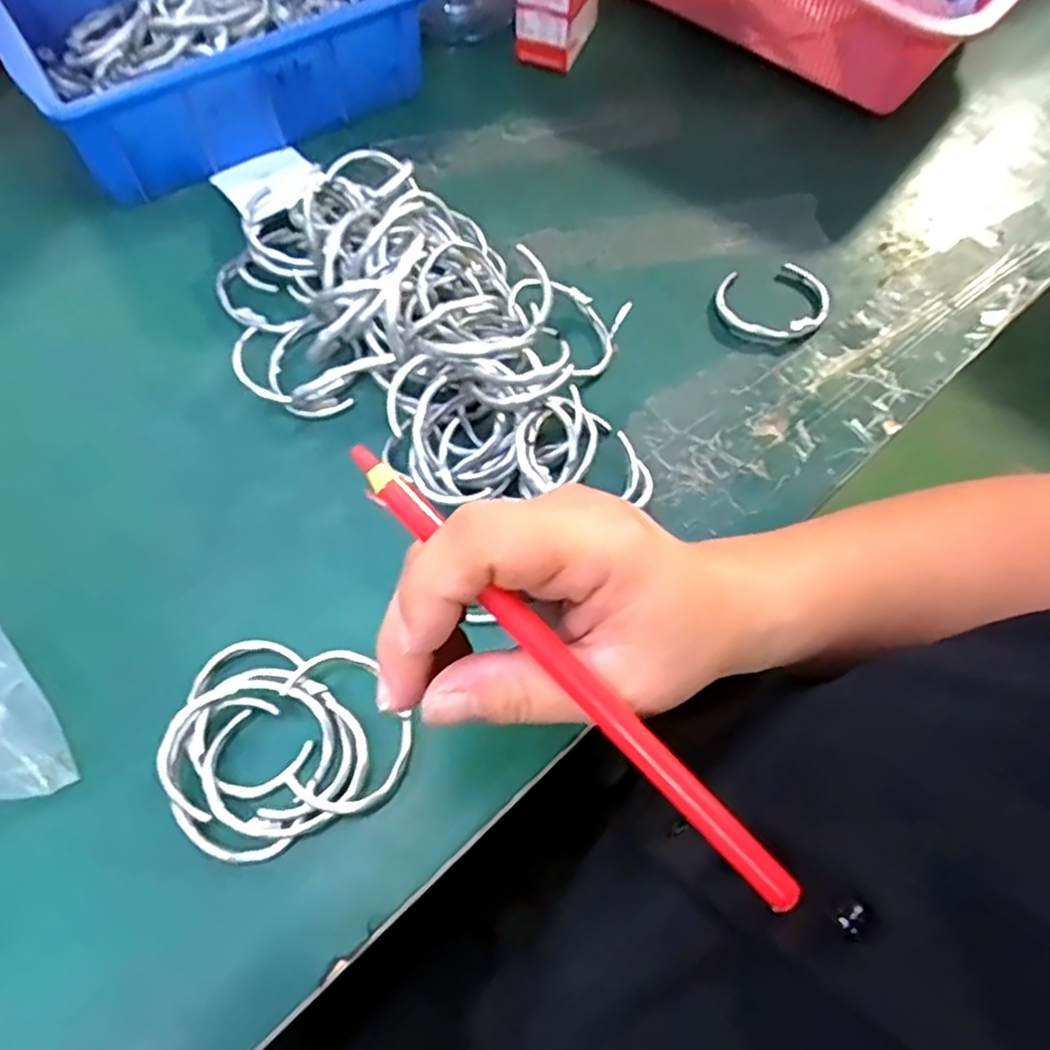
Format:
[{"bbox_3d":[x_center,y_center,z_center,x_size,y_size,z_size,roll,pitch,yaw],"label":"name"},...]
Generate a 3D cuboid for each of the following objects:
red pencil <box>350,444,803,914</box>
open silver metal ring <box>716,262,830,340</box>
[{"bbox_3d":[0.012,0.039,0.196,0.163,0.004,0.010,46,70,3],"label":"red pencil"},{"bbox_3d":[0.148,-0.132,0.433,0.067,0.009,0.053,-14,66,-10],"label":"open silver metal ring"}]

